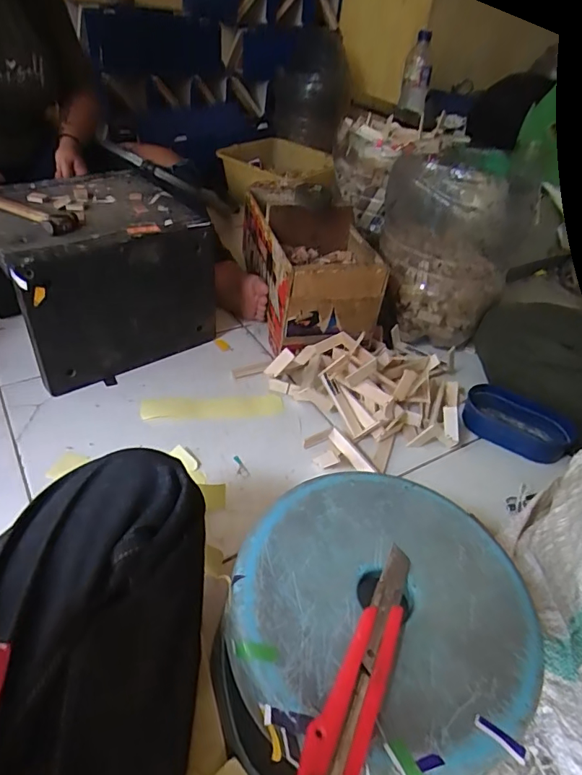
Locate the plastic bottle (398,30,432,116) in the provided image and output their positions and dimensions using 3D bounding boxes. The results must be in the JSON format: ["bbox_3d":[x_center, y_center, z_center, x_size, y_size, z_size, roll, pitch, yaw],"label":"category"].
[{"bbox_3d":[0.303,-0.750,1.168,0.065,0.156,0.068,14,41,7],"label":"plastic bottle"}]

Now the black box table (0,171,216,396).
[{"bbox_3d":[-0.304,-0.176,0.768,0.275,0.208,0.254,-26,51,-33],"label":"black box table"}]

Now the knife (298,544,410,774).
[{"bbox_3d":[0.052,0.178,0.318,0.032,0.018,0.178,24,43,18],"label":"knife"}]

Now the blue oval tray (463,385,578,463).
[{"bbox_3d":[0.337,0.058,0.733,0.154,0.039,0.099,23,43,17],"label":"blue oval tray"}]

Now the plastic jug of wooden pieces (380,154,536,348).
[{"bbox_3d":[0.264,-0.242,0.857,0.217,0.260,0.206,10,41,3],"label":"plastic jug of wooden pieces"}]

